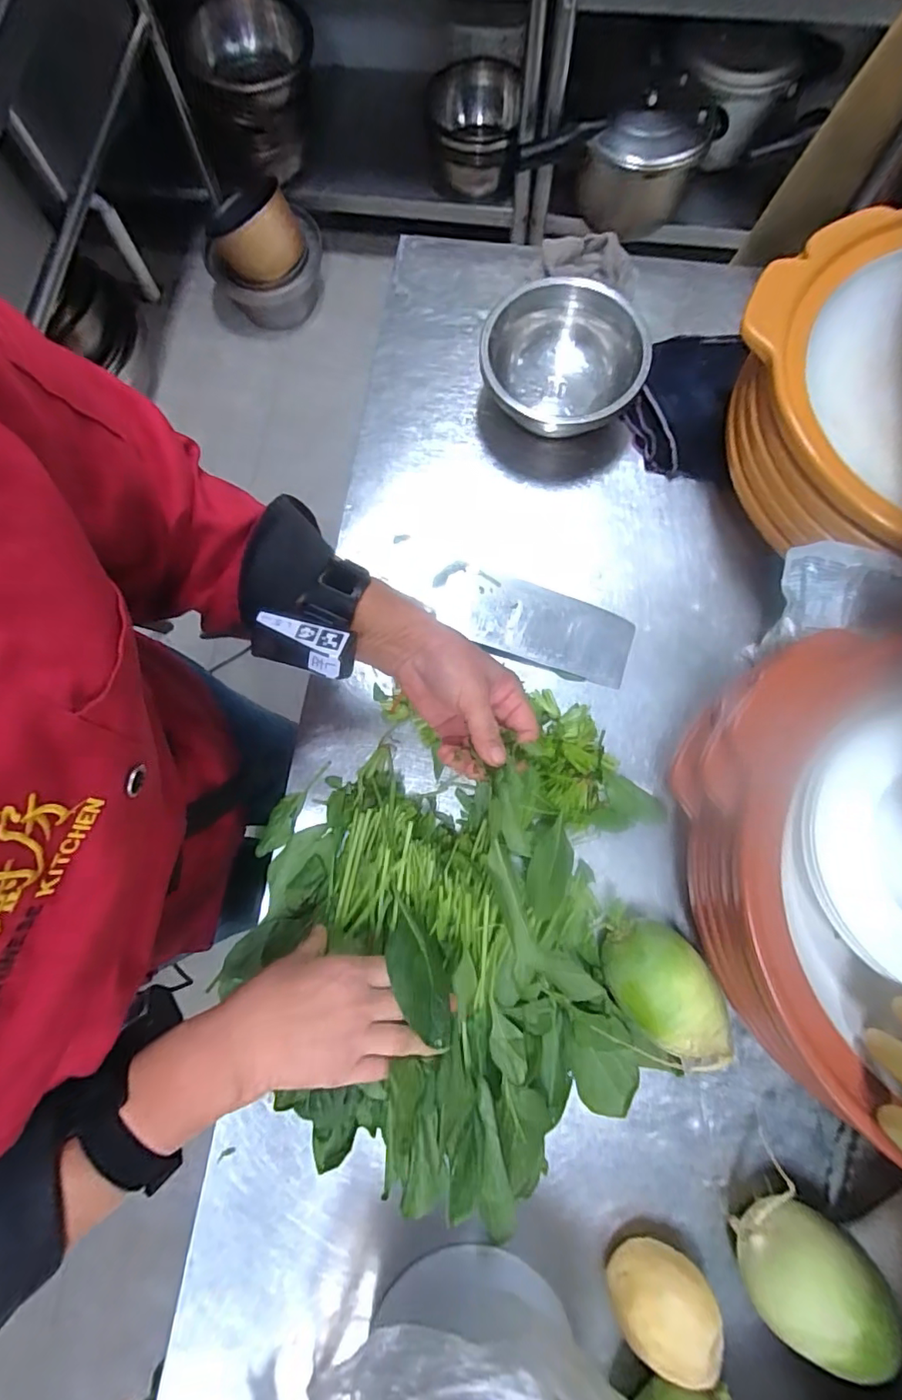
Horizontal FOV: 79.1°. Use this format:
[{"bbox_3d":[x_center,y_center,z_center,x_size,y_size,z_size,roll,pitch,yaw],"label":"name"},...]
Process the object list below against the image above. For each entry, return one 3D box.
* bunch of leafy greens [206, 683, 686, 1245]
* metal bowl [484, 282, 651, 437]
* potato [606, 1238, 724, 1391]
[{"bbox_3d":[0.019,0.195,0.468,0.373,0.121,0.364,0,78,1],"label":"bunch of leafy greens"},{"bbox_3d":[0.117,-0.355,0.589,0.157,0.070,0.166,0,78,1],"label":"metal bowl"},{"bbox_3d":[0.164,0.468,0.423,0.073,0.064,0.071,0,78,1],"label":"potato"}]

